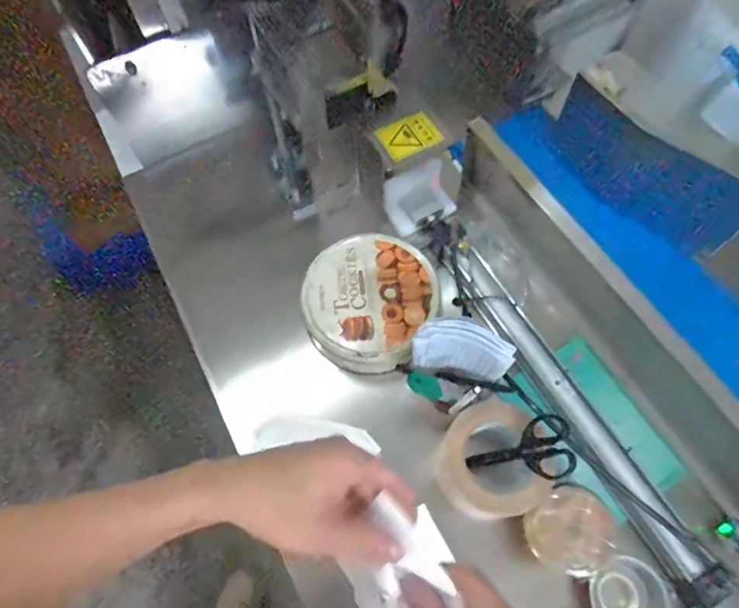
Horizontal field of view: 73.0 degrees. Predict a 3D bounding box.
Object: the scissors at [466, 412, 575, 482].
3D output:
[{"bbox_3d":[0.166,0.165,0.555,0.020,0.141,0.064,15,59,-32],"label":"scissors"}]

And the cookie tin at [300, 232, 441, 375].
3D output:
[{"bbox_3d":[0.003,-0.006,0.683,0.170,0.062,0.185,-1,64,1],"label":"cookie tin"}]

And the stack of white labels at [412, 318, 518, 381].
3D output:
[{"bbox_3d":[0.103,0.054,0.563,0.103,0.093,0.033,12,65,7],"label":"stack of white labels"}]

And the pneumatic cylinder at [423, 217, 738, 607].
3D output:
[{"bbox_3d":[0.231,0.099,0.648,0.049,0.052,0.568,-28,66,-12],"label":"pneumatic cylinder"}]

